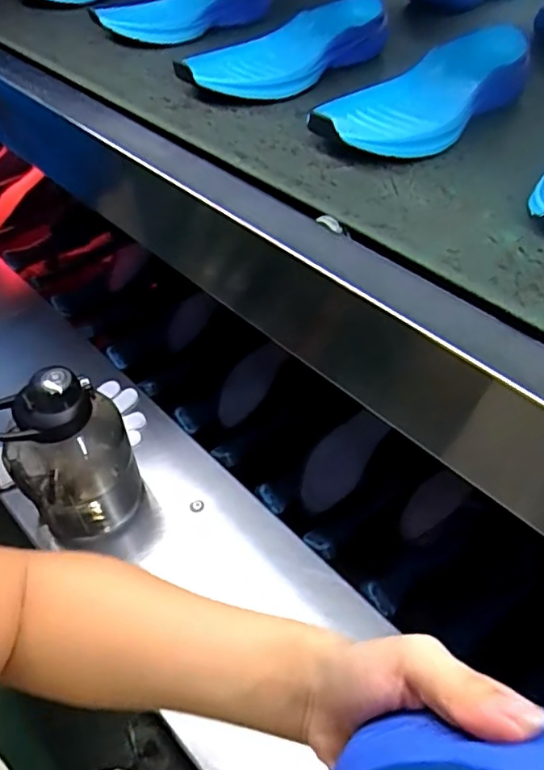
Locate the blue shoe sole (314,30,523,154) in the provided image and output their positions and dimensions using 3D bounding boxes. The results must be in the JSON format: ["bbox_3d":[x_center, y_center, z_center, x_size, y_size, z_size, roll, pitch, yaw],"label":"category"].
[{"bbox_3d":[0.142,-0.265,0.528,0.253,0.044,0.102,-36,59,-27],"label":"blue shoe sole"}]

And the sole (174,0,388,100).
[{"bbox_3d":[0.021,-0.357,0.612,0.109,0.040,0.257,34,57,24],"label":"sole"}]

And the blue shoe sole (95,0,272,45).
[{"bbox_3d":[-0.097,-0.468,0.709,0.217,0.033,0.087,-30,57,-24],"label":"blue shoe sole"}]

